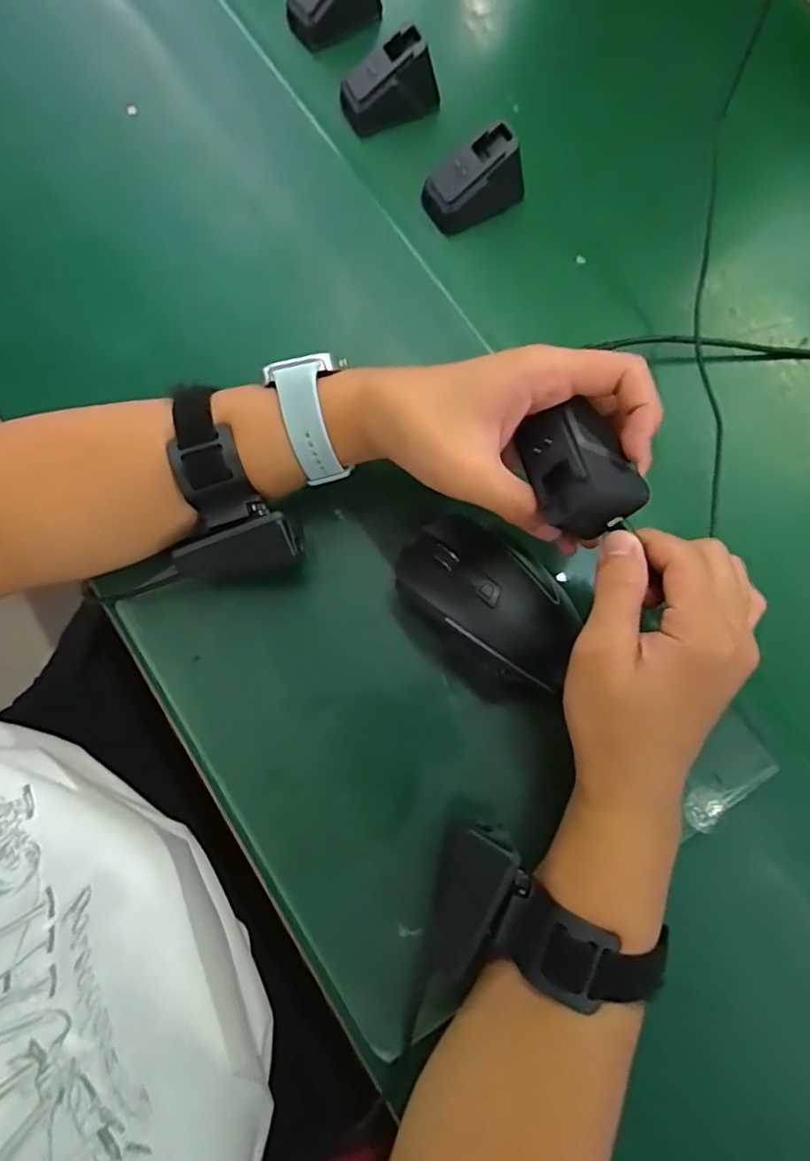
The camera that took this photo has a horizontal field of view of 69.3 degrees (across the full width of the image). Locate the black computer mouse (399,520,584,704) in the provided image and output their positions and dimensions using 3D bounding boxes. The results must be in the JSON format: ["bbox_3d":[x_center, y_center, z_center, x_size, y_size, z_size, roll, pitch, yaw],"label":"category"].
[{"bbox_3d":[0.044,0.018,0.338,0.069,0.046,0.114,-42,81,-9],"label":"black computer mouse"}]

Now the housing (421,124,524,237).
[{"bbox_3d":[0.046,-0.274,0.405,0.067,0.042,0.033,-19,79,-4],"label":"housing"}]

